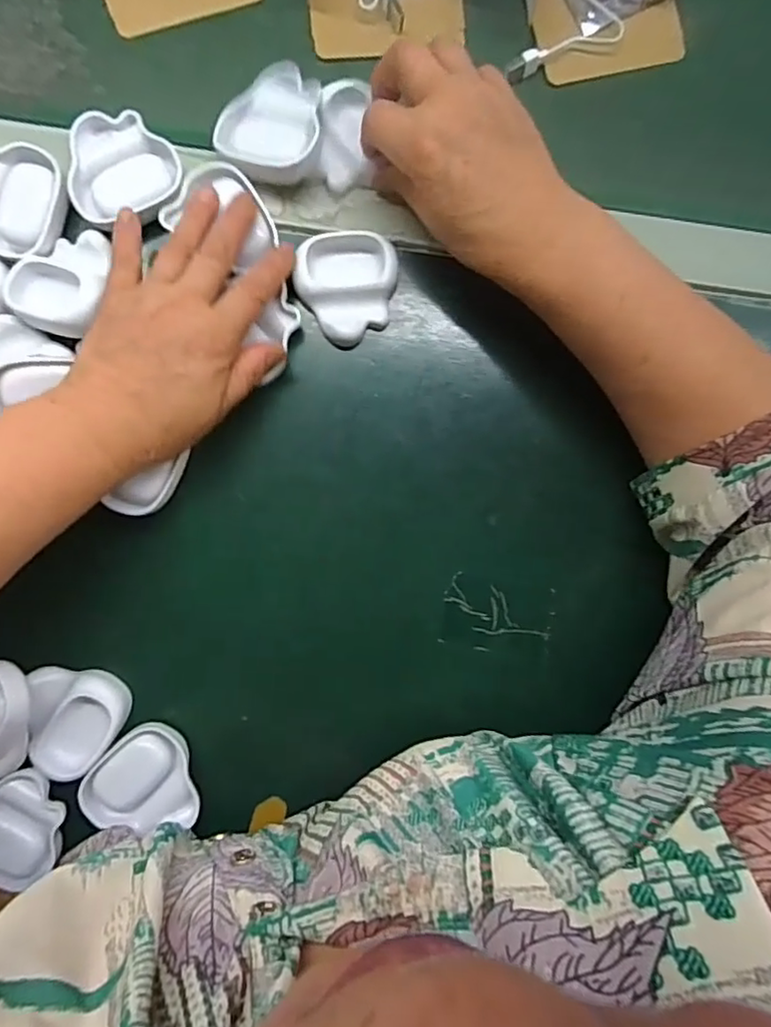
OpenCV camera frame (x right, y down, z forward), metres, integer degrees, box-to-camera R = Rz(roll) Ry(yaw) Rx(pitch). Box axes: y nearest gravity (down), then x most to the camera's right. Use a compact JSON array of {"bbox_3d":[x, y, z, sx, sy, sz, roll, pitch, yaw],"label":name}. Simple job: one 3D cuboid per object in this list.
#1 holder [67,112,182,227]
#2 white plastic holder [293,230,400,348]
[{"bbox_3d":[-0.151,-0.199,0.346,0.060,0.016,0.061,-3,85,-6],"label":"holder"},{"bbox_3d":[-0.022,-0.134,0.348,0.058,0.021,0.057,-2,85,-6],"label":"white plastic holder"}]

